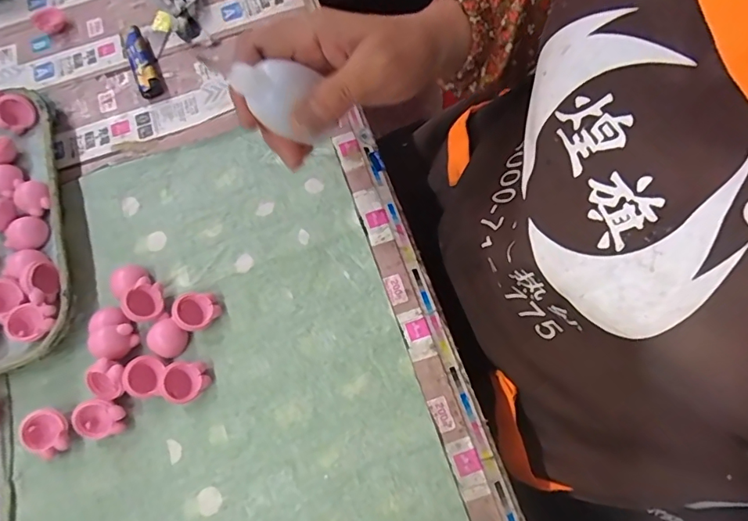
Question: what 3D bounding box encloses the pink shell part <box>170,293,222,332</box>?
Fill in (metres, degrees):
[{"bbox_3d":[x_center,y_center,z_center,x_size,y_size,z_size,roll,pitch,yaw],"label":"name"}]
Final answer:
[{"bbox_3d":[-0.133,0.037,0.354,0.027,0.021,0.030,37,76,15],"label":"pink shell part"}]

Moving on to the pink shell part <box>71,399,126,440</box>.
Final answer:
[{"bbox_3d":[-0.191,0.112,0.330,0.031,0.020,0.026,7,69,5],"label":"pink shell part"}]

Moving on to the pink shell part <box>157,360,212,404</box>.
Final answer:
[{"bbox_3d":[-0.134,0.086,0.336,0.030,0.020,0.025,-33,71,-10],"label":"pink shell part"}]

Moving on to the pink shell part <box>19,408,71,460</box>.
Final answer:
[{"bbox_3d":[-0.228,0.121,0.329,0.026,0.018,0.031,-36,71,-11],"label":"pink shell part"}]

